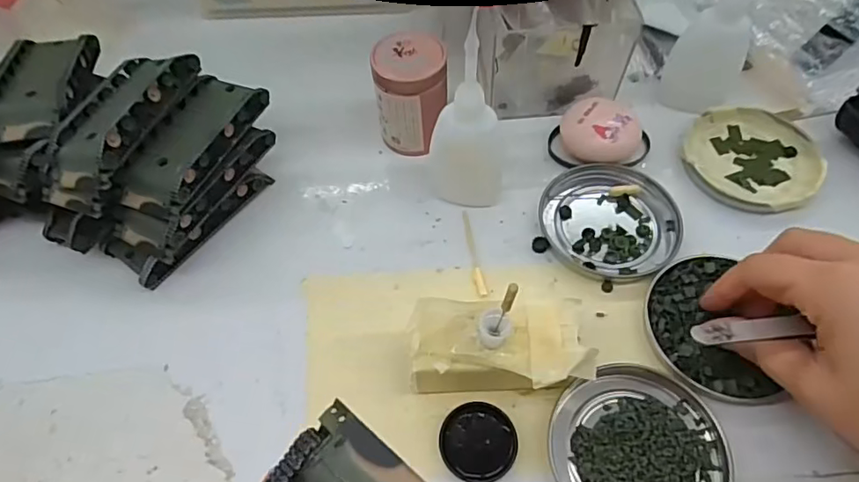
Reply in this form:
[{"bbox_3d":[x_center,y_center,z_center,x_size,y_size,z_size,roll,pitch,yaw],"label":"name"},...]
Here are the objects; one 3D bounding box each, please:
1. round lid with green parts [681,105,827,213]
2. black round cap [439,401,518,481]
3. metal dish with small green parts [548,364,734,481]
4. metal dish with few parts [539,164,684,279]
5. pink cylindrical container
[{"bbox_3d":[0.201,-0.052,0.345,0.078,0.011,0.078,-1,58,2],"label":"round lid with green parts"},{"bbox_3d":[0.023,0.095,0.259,0.035,0.008,0.034,-1,58,2],"label":"black round cap"},{"bbox_3d":[0.098,0.096,0.253,0.076,0.009,0.077,-1,58,2],"label":"metal dish with small green parts"},{"bbox_3d":[0.106,-0.014,0.325,0.077,0.007,0.074,-1,58,2],"label":"metal dish with few parts"},{"bbox_3d":[-0.010,-0.087,0.340,0.043,0.069,0.036,-3,58,1],"label":"pink cylindrical container"}]

